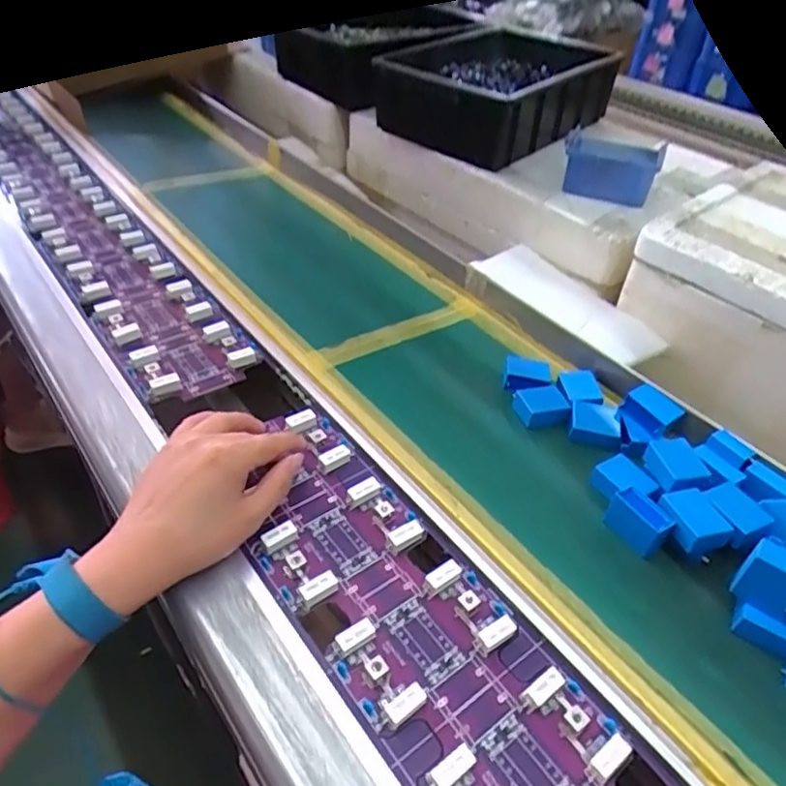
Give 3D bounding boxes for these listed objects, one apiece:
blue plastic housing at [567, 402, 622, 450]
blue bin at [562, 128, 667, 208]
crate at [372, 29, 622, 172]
[{"bbox_3d":[0.154,0.023,0.475,0.039,0.015,0.038,12,42,11],"label":"blue plastic housing"},{"bbox_3d":[0.239,-0.247,0.678,0.099,0.042,0.083,18,44,17],"label":"blue bin"},{"bbox_3d":[0.123,-0.378,0.775,0.204,0.080,0.299,30,48,28],"label":"crate"}]

